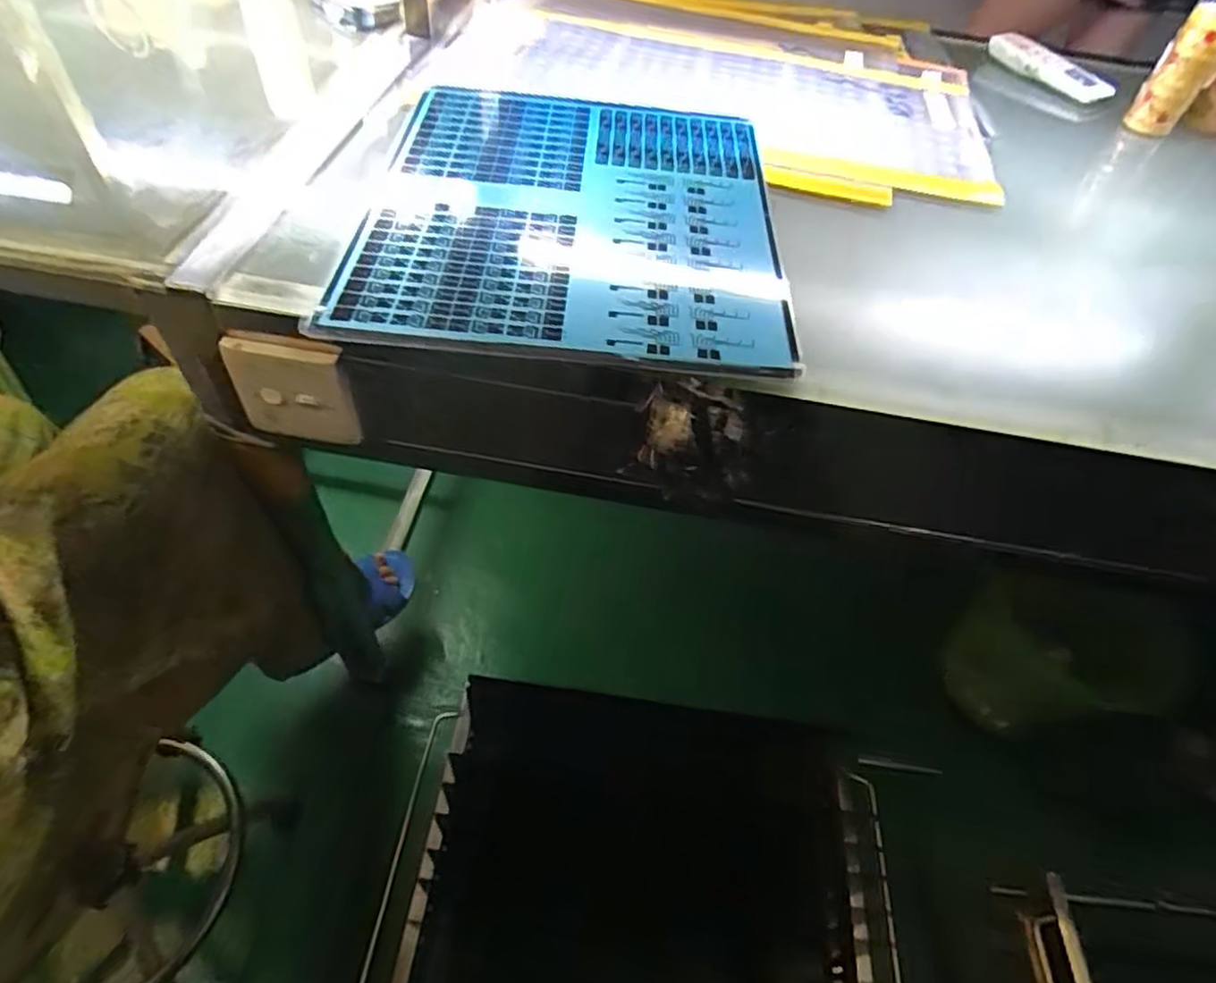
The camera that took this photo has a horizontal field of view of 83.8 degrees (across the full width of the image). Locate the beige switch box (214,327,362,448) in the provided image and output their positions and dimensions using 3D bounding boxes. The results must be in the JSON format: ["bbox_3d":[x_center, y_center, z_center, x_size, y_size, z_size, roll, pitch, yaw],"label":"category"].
[{"bbox_3d":[-0.240,-0.077,0.515,0.085,0.091,0.018,7,51,0],"label":"beige switch box"}]

